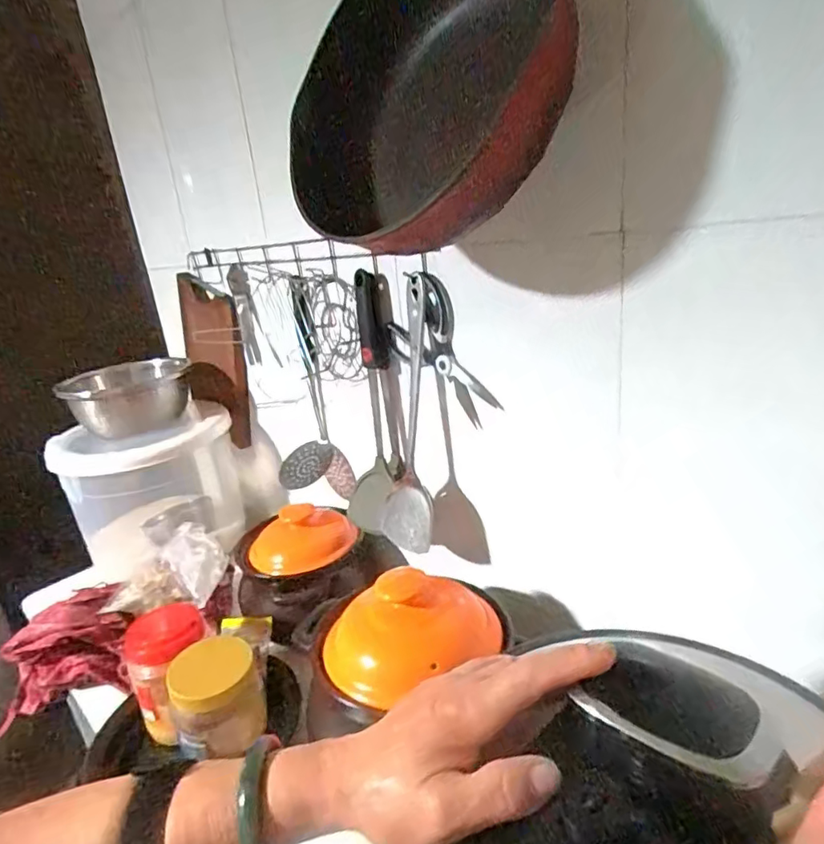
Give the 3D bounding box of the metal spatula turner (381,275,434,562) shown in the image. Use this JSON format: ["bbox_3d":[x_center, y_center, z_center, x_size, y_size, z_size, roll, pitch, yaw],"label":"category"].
[{"bbox_3d":[-0.012,0.000,0.711,0.085,0.343,0.091,-7,19,-1],"label":"metal spatula turner"}]

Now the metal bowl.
[{"bbox_3d":[-0.544,-0.044,1.091,0.208,0.113,0.238,-12,19,-15],"label":"metal bowl"}]

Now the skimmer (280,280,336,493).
[{"bbox_3d":[-0.192,-0.062,0.905,0.090,0.313,0.100,-10,19,-10],"label":"skimmer"}]

